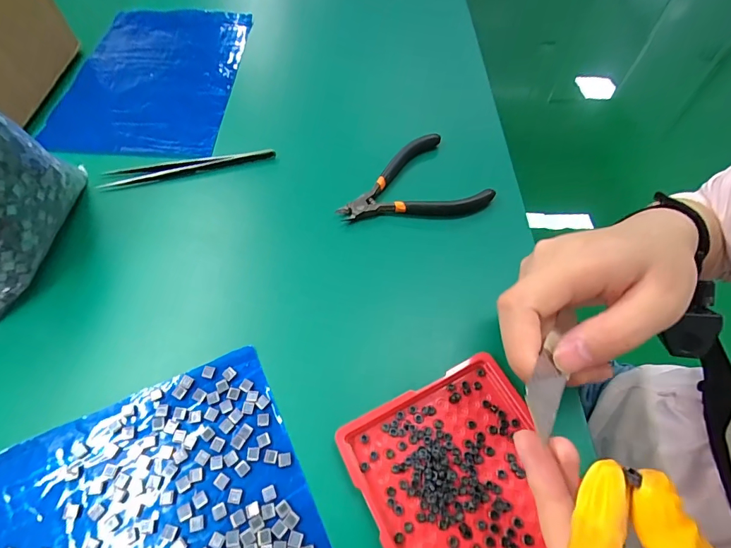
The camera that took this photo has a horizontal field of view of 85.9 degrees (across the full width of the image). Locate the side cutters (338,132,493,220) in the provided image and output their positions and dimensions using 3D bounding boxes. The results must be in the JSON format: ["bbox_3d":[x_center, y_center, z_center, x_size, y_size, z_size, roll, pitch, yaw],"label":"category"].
[{"bbox_3d":[0.035,-0.062,0.300,0.106,0.013,0.078,-29,63,-20],"label":"side cutters"}]

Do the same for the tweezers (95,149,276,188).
[{"bbox_3d":[-0.138,-0.085,0.310,0.130,0.009,0.017,-9,59,-9],"label":"tweezers"}]

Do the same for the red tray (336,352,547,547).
[{"bbox_3d":[0.050,0.104,0.200,0.099,0.008,0.098,-22,61,-16],"label":"red tray"}]

